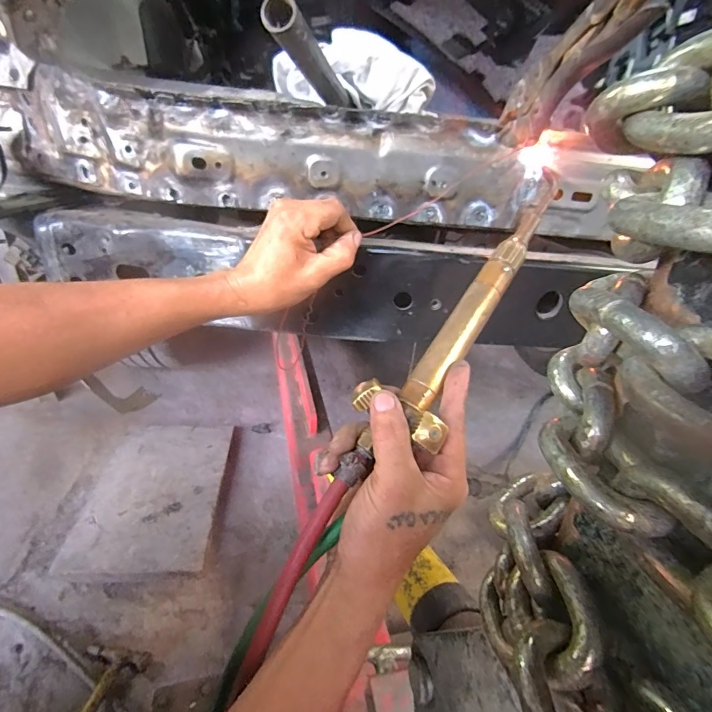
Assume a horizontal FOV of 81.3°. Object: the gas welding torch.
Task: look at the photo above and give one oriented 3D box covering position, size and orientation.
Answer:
[{"bbox_3d":[0.092,-0.038,0.324,0.056,0.030,0.321,26,66,30],"label":"gas welding torch"}]

